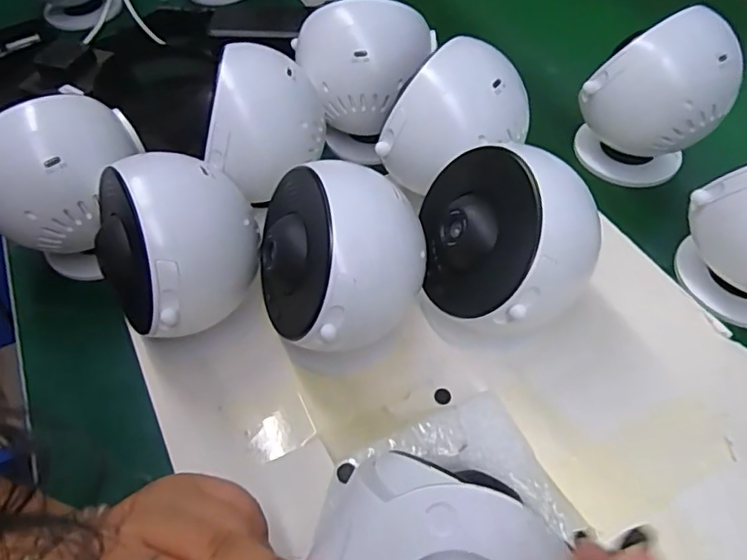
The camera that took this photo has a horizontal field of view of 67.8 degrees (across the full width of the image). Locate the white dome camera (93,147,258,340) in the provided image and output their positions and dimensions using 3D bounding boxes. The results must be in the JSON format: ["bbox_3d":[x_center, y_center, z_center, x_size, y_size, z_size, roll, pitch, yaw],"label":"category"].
[{"bbox_3d":[-0.118,-0.019,0.326,0.085,0.074,0.087,32,61,23],"label":"white dome camera"}]

